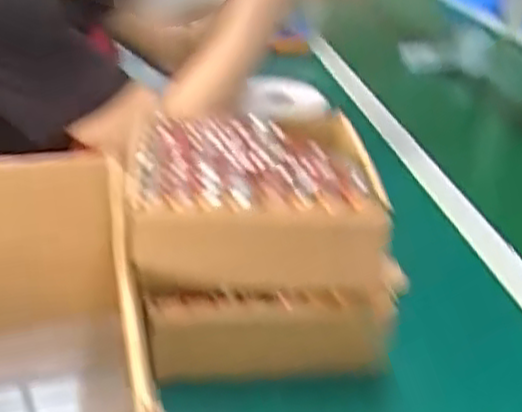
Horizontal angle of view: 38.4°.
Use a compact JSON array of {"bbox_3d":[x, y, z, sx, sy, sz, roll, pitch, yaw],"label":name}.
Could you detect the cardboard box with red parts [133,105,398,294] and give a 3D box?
[{"bbox_3d":[-0.006,-0.008,0.609,0.184,0.086,0.153,-1,29,-6],"label":"cardboard box with red parts"}]

